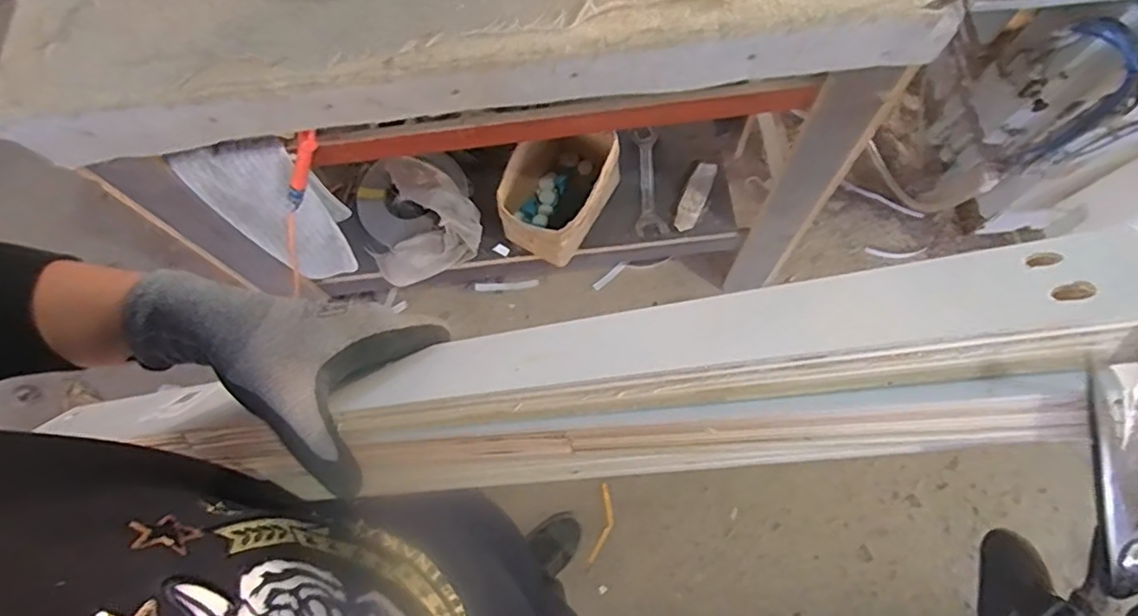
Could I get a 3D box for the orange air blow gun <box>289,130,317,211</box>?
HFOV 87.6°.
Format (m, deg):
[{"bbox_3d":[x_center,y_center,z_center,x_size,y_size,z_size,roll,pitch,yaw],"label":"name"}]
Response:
[{"bbox_3d":[-0.411,-0.206,0.906,0.025,0.188,0.021,-12,68,-37],"label":"orange air blow gun"}]

